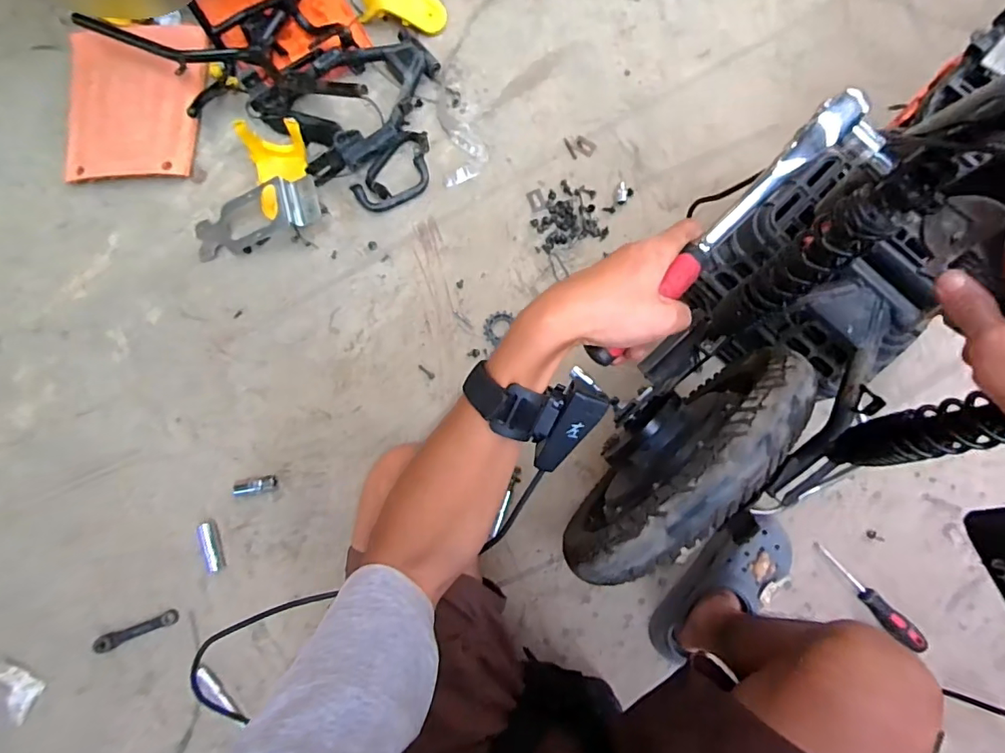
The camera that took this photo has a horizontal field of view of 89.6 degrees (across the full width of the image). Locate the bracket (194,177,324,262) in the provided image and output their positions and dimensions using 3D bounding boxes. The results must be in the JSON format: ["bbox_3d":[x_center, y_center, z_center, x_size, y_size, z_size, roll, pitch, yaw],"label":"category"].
[{"bbox_3d":[-0.446,-0.287,0.921,0.231,0.037,0.105,-16,81,11],"label":"bracket"}]

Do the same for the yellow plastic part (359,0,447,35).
[{"bbox_3d":[-0.193,-0.743,1.003,0.162,0.051,0.102,8,79,2],"label":"yellow plastic part"}]

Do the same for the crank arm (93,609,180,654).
[{"bbox_3d":[-0.576,0.400,0.797,0.121,0.023,0.025,-22,78,-3],"label":"crank arm"}]

